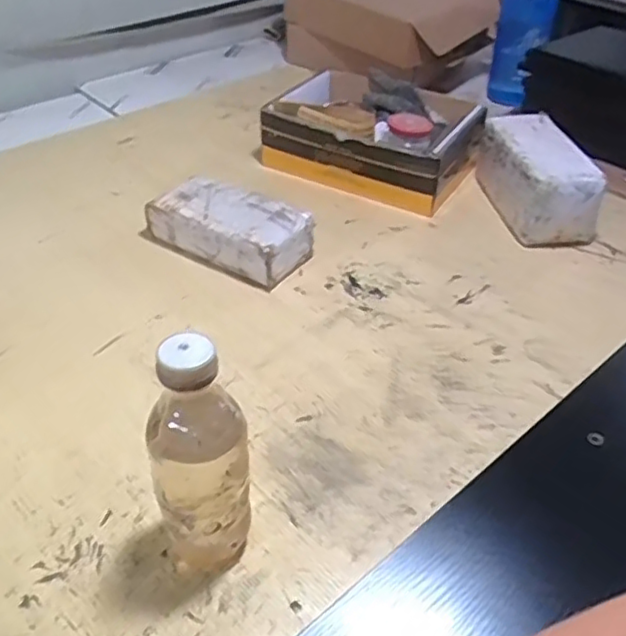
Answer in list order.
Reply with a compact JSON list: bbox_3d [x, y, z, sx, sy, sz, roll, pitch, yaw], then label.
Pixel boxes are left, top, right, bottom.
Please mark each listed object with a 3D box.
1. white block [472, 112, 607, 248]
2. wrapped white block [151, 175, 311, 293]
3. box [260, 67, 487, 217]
[{"bbox_3d":[0.330,-0.206,0.957,0.104,0.101,0.236,-4,39,-7],"label":"white block"},{"bbox_3d":[-0.107,-0.121,0.875,0.209,0.067,0.115,25,45,26],"label":"wrapped white block"},{"bbox_3d":[0.104,-0.312,1.073,0.335,0.106,0.257,23,44,24],"label":"box"}]

